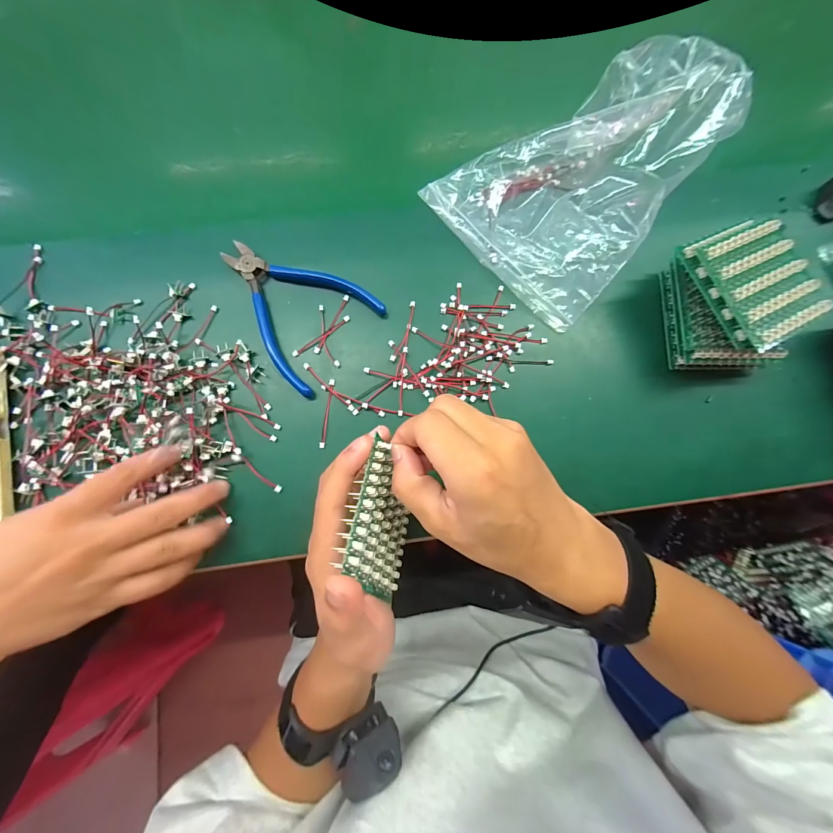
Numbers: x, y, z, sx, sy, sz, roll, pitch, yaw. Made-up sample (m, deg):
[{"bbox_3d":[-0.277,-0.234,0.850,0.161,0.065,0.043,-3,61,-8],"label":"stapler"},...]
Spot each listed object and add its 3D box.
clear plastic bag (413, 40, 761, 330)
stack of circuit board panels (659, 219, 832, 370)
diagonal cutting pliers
[{"bbox_3d":[0.136,-0.216,0.299,0.175,0.082,0.220,41,83,5],"label":"clear plastic bag"},{"bbox_3d":[0.257,-0.092,0.286,0.096,0.056,0.106,-16,82,-3],"label":"stack of circuit board panels"},{"bbox_3d":[-0.111,-0.098,0.306,0.135,0.015,0.101,40,83,5],"label":"diagonal cutting pliers"}]

